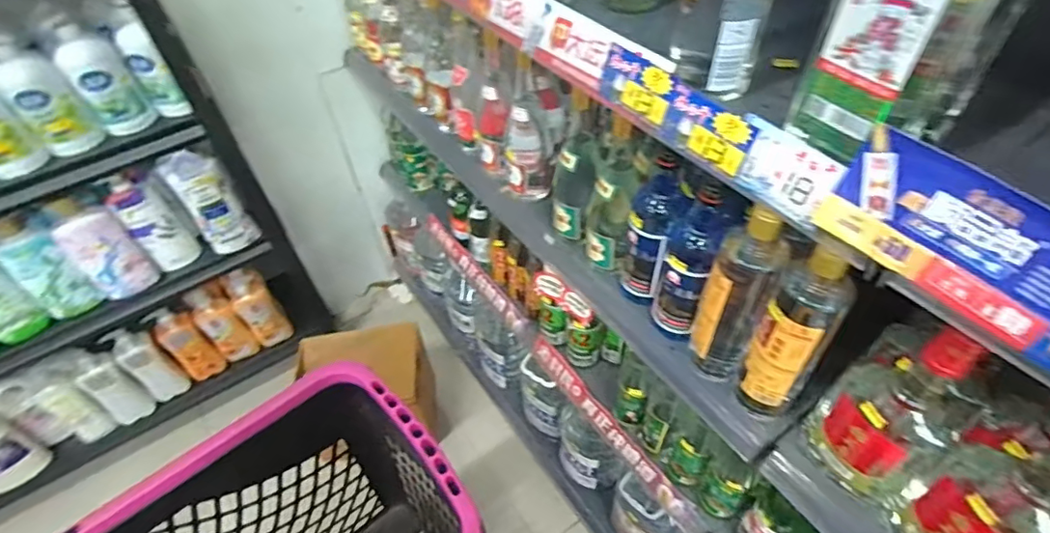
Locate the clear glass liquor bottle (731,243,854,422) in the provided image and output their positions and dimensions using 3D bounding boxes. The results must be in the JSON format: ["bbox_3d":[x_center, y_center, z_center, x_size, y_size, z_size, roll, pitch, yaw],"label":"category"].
[{"bbox_3d":[0.268,0.080,0.561,0.053,0.235,0.064,-37,56,-25],"label":"clear glass liquor bottle"}]

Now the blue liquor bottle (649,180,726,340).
[{"bbox_3d":[0.188,-0.003,0.637,0.056,0.227,0.064,15,51,17],"label":"blue liquor bottle"}]

